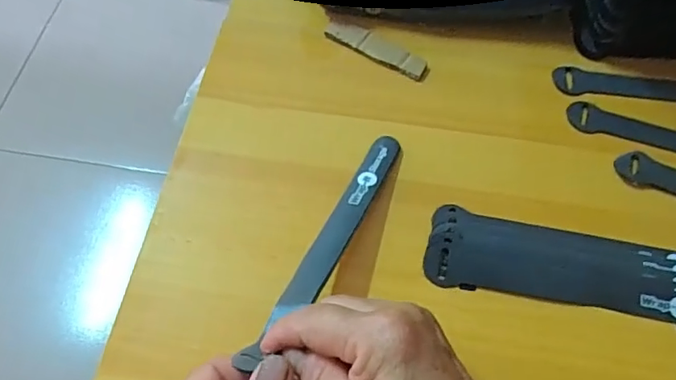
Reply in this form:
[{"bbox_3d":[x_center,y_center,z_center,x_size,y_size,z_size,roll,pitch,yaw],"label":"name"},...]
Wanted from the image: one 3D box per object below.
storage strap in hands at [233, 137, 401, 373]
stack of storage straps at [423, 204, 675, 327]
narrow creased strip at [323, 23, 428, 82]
[{"bbox_3d":[-0.002,0.028,0.328,0.021,0.005,0.182,25,53,10],"label":"storage strap in hands"},{"bbox_3d":[0.156,0.051,0.337,0.197,0.011,0.051,12,63,3],"label":"stack of storage straps"},{"bbox_3d":[0.030,-0.111,0.416,0.084,0.004,0.020,30,65,12],"label":"narrow creased strip"}]

